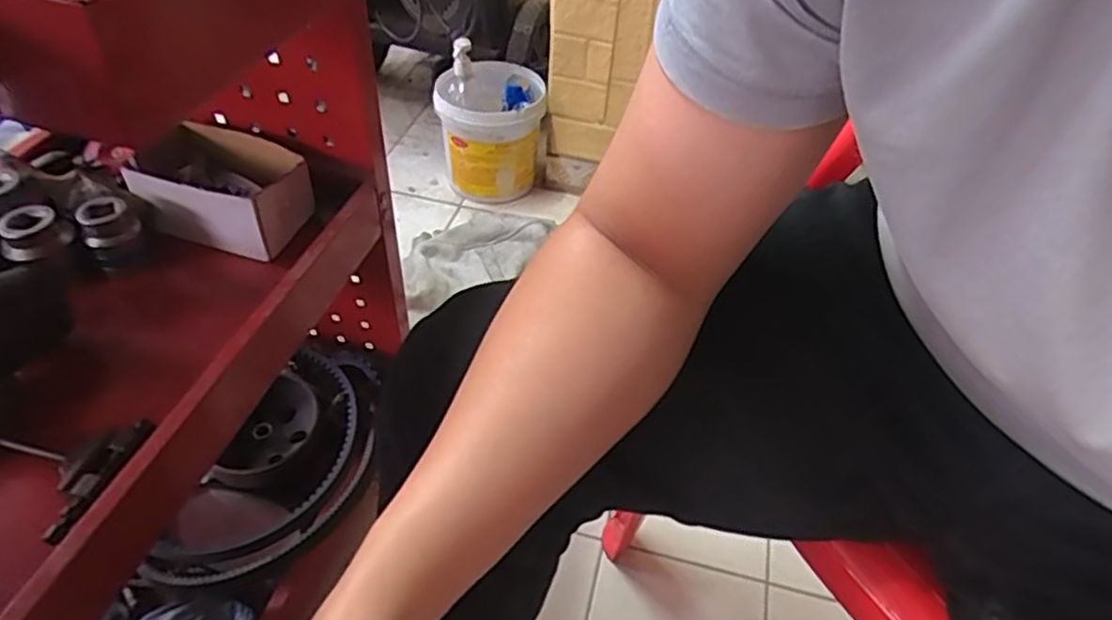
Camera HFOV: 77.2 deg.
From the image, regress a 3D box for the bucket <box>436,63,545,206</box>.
[{"bbox_3d":[-0.123,-0.351,1.340,0.193,0.224,0.207,1,43,-2],"label":"bucket"}]

